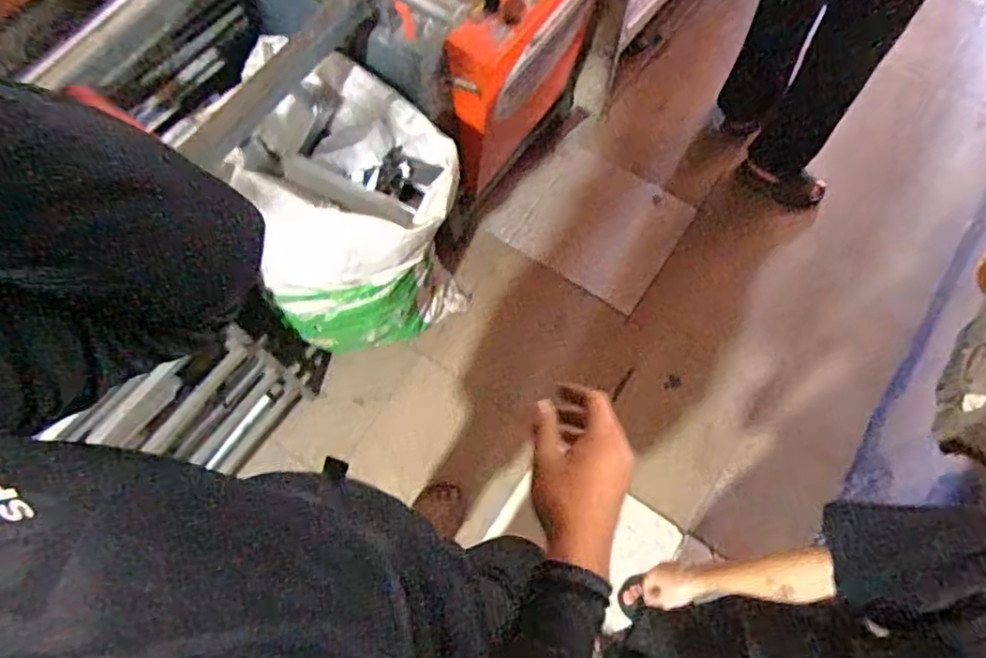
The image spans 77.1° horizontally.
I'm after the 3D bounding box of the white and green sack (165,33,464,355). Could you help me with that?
[{"bbox_3d":[-0.286,-0.236,1.484,0.426,0.784,0.447,-3,71,1],"label":"white and green sack"}]

